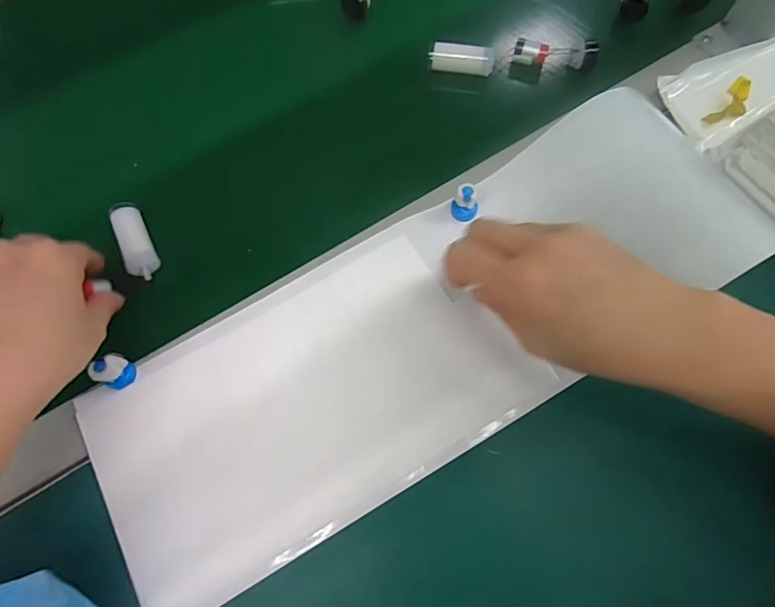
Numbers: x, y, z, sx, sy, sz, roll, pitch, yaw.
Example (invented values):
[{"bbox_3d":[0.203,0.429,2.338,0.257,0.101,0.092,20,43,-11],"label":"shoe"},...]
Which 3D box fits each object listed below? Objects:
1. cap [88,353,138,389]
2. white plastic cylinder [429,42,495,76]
[{"bbox_3d":[-0.171,0.042,0.290,0.014,0.026,0.018,-1,71,2],"label":"cap"},{"bbox_3d":[0.060,-0.197,0.374,0.050,0.014,0.016,8,71,5],"label":"white plastic cylinder"}]

